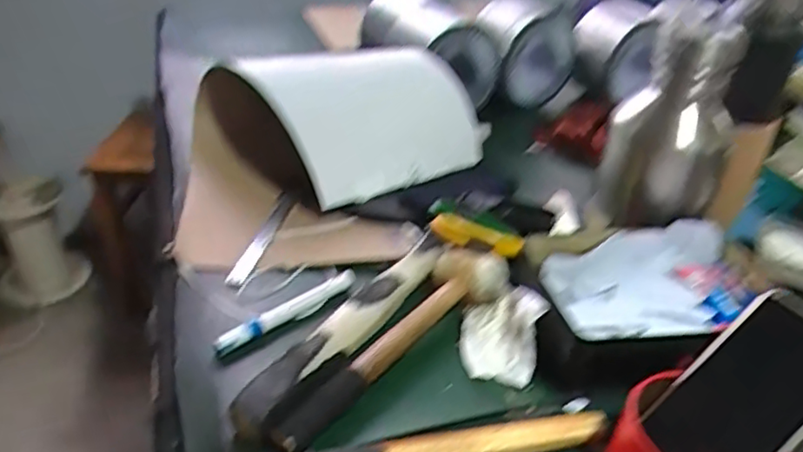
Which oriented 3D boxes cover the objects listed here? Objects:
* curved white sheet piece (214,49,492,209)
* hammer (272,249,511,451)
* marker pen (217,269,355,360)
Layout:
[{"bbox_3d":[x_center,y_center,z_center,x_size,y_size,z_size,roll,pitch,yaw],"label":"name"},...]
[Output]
[{"bbox_3d":[-0.037,-0.127,0.774,0.308,0.130,0.170,-18,39,-29],"label":"curved white sheet piece"},{"bbox_3d":[-0.012,0.091,0.521,0.063,0.041,0.261,30,41,33],"label":"hammer"},{"bbox_3d":[-0.101,0.077,0.567,0.149,0.016,0.016,-26,44,-37],"label":"marker pen"}]

